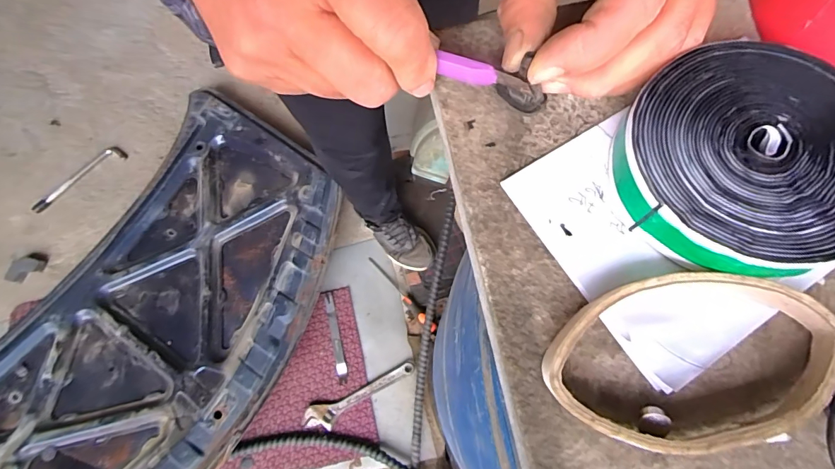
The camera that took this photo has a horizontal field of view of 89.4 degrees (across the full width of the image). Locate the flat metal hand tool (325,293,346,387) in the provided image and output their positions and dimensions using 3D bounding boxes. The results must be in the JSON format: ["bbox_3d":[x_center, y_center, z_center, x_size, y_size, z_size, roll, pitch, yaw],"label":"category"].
[{"bbox_3d":[-0.211,0.262,1.087,0.026,0.010,0.235,-14,65,-3],"label":"flat metal hand tool"}]

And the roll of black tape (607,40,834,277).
[{"bbox_3d":[0.133,-0.030,0.172,0.096,0.028,0.090,0,70,0],"label":"roll of black tape"}]

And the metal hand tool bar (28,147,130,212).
[{"bbox_3d":[-1.038,-0.171,1.290,0.302,0.016,0.060,-40,75,-13],"label":"metal hand tool bar"}]

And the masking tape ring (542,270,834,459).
[{"bbox_3d":[0.101,0.046,0.157,0.106,0.015,0.061,-10,71,-4],"label":"masking tape ring"}]

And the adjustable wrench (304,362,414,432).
[{"bbox_3d":[-0.136,0.395,1.024,0.282,0.020,0.064,-22,72,-8],"label":"adjustable wrench"}]

